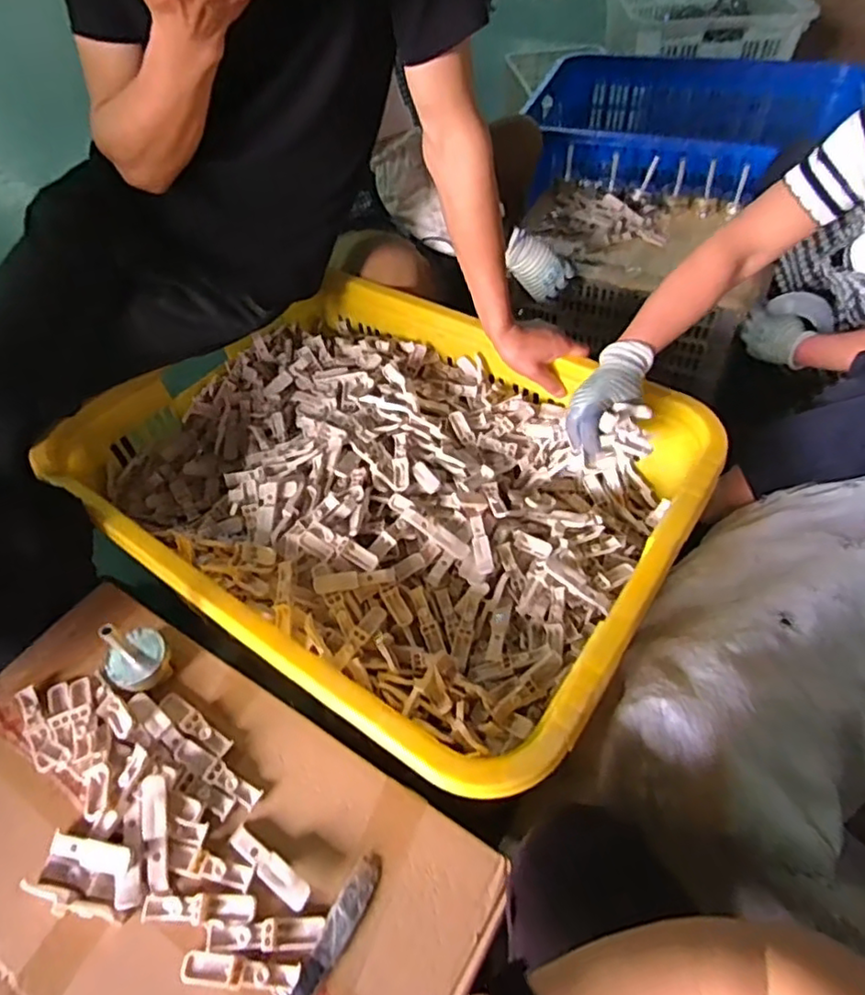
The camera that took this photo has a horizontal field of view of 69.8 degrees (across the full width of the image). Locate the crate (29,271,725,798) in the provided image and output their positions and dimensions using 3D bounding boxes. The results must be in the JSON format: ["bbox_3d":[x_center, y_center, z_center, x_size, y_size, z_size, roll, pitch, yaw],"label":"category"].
[{"bbox_3d":[-0.084,-0.035,0.917,0.824,0.169,0.617,27,57,24],"label":"crate"}]

